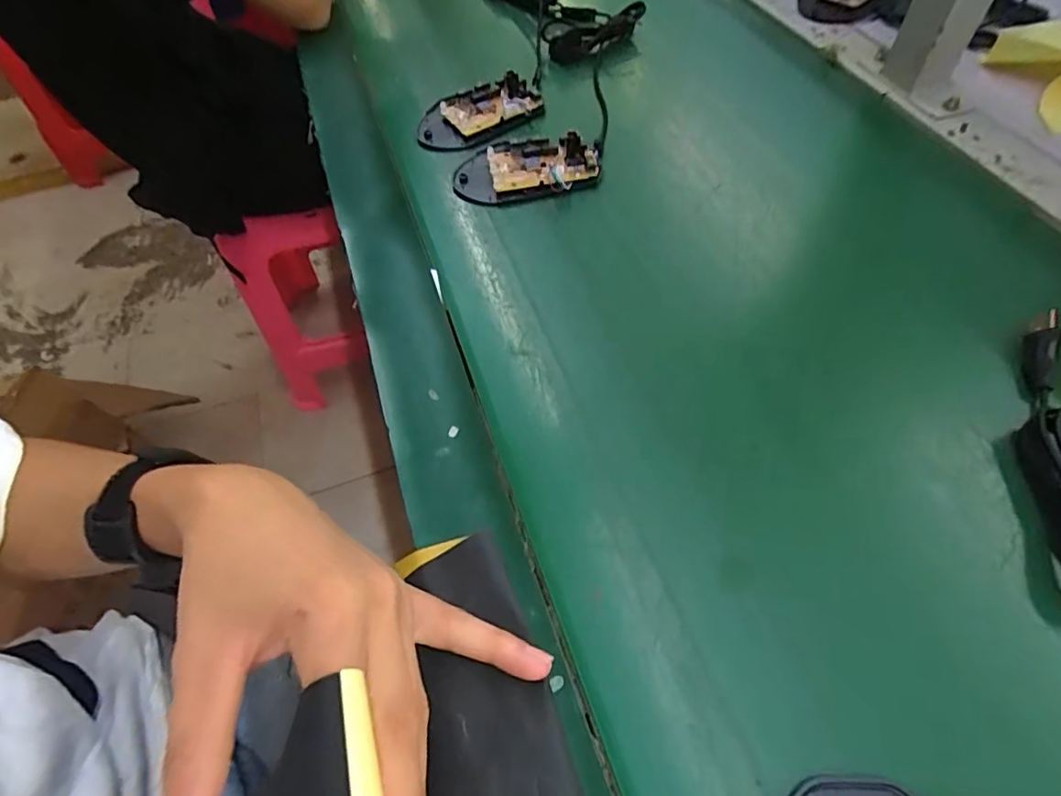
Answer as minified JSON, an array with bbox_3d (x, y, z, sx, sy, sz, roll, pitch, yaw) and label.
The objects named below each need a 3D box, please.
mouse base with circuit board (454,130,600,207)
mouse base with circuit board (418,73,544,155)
[{"bbox_3d":[-0.003,-0.176,0.417,0.111,0.016,0.064,0,59,5],"label":"mouse base with circuit board"},{"bbox_3d":[-0.045,-0.242,0.465,0.105,0.013,0.072,-19,59,-6],"label":"mouse base with circuit board"}]

